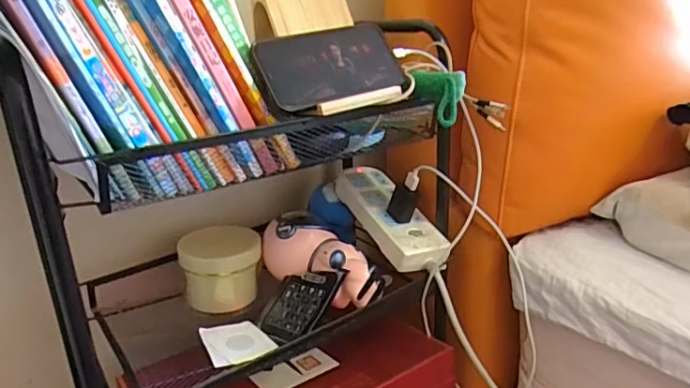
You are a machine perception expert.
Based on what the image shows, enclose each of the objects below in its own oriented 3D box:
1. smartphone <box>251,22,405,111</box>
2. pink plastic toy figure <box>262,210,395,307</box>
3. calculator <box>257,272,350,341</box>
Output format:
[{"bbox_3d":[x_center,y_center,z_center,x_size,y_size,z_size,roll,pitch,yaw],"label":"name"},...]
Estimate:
[{"bbox_3d":[-0.011,-0.125,0.507,0.150,0.087,0.012,-20,-16,-33],"label":"smartphone"},{"bbox_3d":[-0.023,0.083,0.655,0.169,0.073,0.103,27,31,24],"label":"pink plastic toy figure"},{"bbox_3d":[-0.051,0.125,0.608,0.077,0.015,0.097,11,55,40],"label":"calculator"}]

